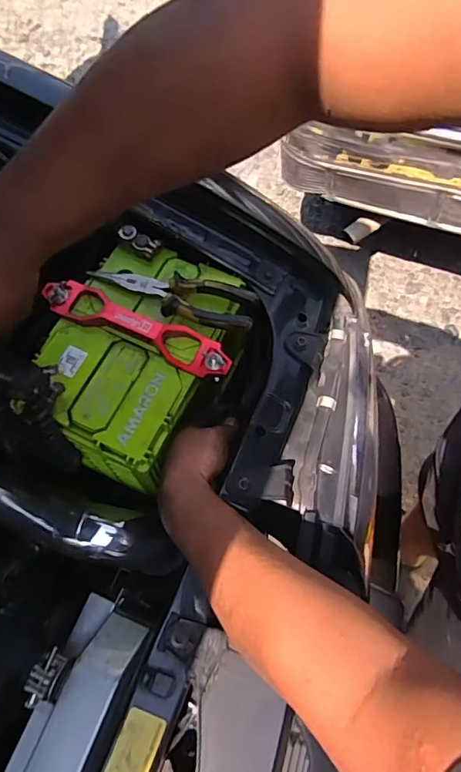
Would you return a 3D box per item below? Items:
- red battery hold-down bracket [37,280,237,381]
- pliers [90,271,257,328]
[{"bbox_3d":[-0.106,-0.070,0.551,0.227,0.021,0.044,22,67,13],"label":"red battery hold-down bracket"},{"bbox_3d":[-0.067,-0.104,0.564,0.194,0.016,0.049,14,66,10],"label":"pliers"}]

